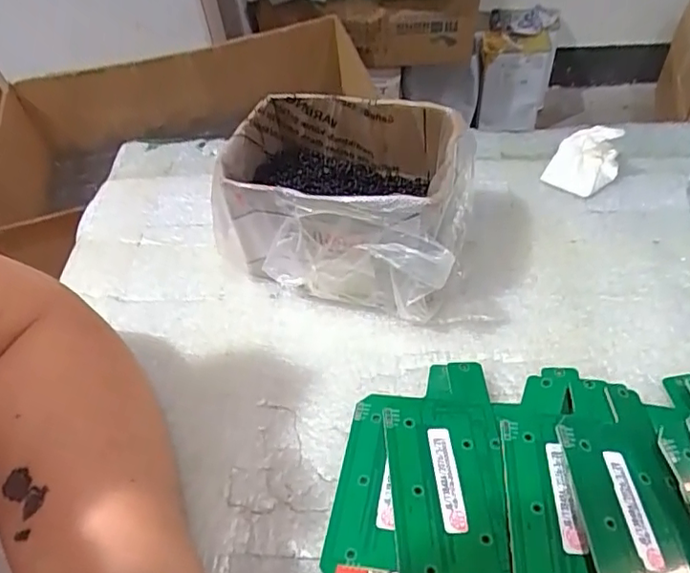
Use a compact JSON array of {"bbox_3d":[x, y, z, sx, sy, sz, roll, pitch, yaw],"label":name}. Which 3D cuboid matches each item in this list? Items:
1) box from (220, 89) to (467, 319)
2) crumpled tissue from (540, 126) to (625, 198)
[{"bbox_3d":[0.002,-0.049,0.348,0.132,0.079,0.101,10,53,12],"label":"box"},{"bbox_3d":[0.160,-0.086,0.392,0.036,0.036,0.038,36,62,28],"label":"crumpled tissue"}]

